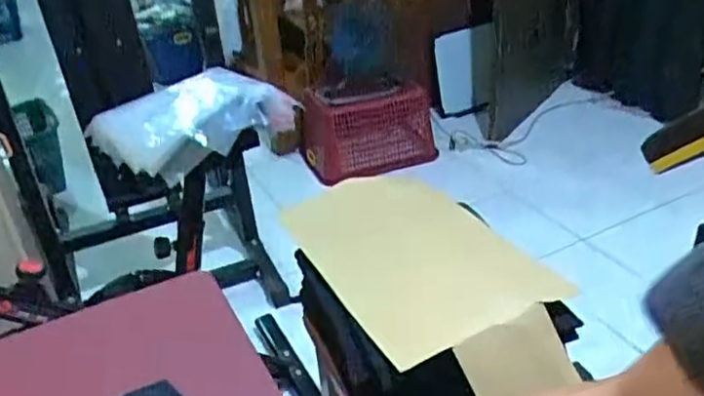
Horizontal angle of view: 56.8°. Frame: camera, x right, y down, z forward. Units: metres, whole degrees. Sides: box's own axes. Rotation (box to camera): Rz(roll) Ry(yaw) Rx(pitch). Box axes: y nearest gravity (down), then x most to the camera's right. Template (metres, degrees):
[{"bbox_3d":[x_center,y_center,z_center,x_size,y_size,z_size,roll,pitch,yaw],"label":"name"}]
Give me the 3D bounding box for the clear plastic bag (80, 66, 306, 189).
[{"bbox_3d":[-0.306,-0.143,1.319,0.393,0.150,0.209,-19,34,-21],"label":"clear plastic bag"}]

